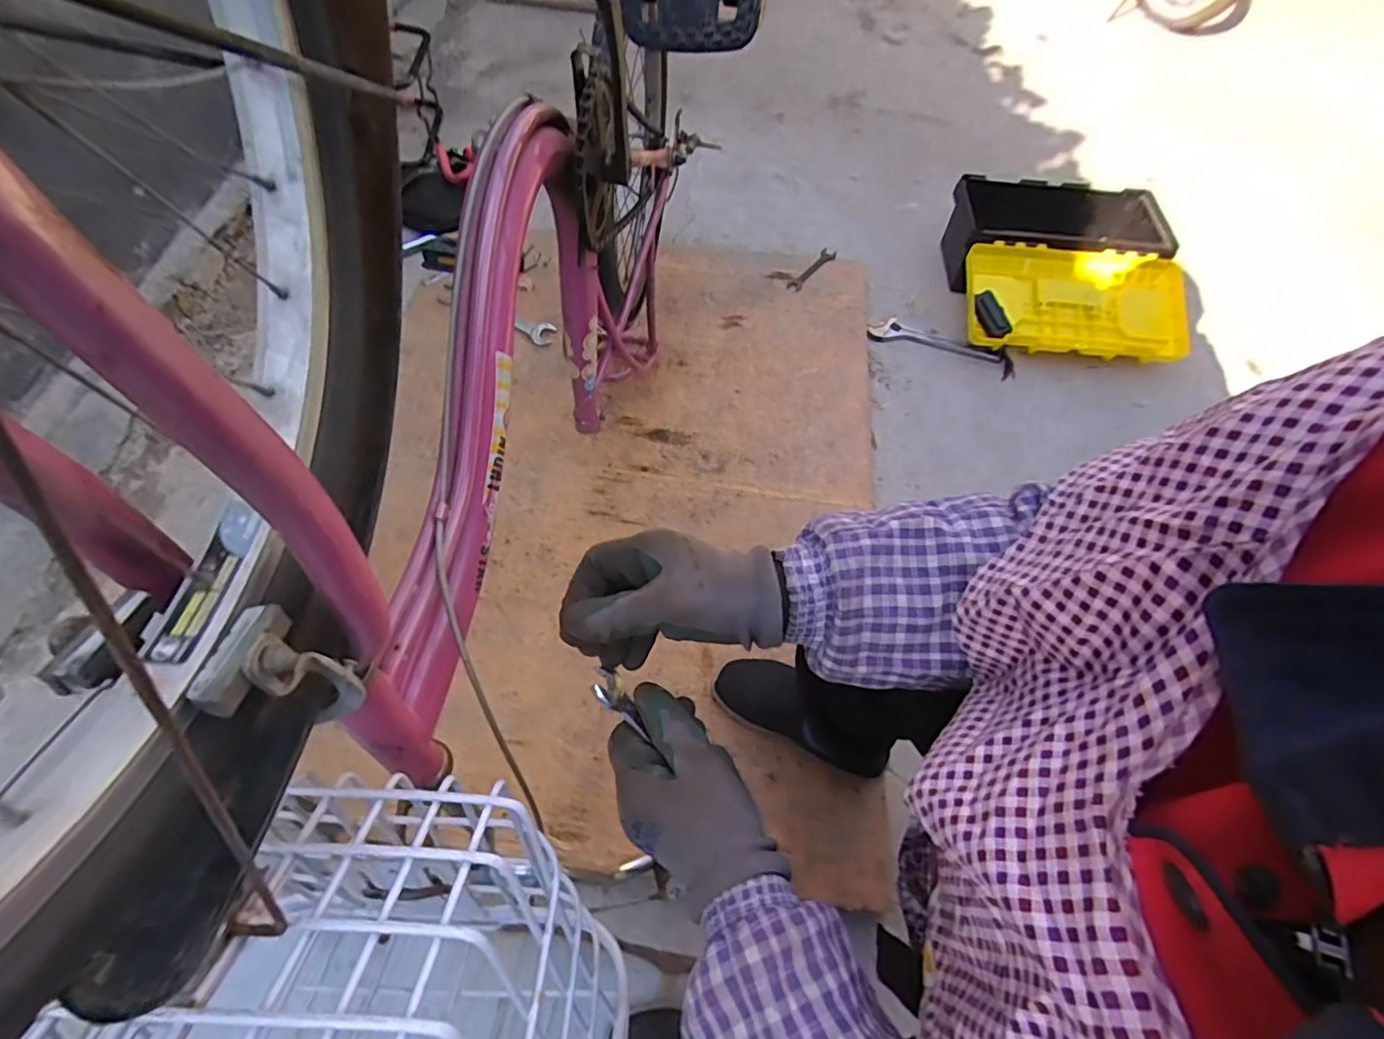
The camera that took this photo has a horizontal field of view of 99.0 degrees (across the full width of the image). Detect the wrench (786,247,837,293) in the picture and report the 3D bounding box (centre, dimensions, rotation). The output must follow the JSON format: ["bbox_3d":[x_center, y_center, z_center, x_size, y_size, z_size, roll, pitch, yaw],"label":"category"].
[{"bbox_3d":[0.279,-0.581,1.376,0.038,0.011,0.158,37,74,18],"label":"wrench"}]

